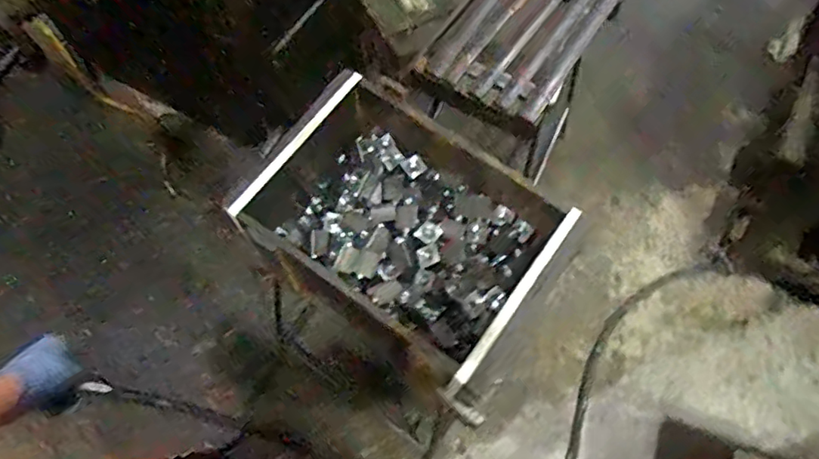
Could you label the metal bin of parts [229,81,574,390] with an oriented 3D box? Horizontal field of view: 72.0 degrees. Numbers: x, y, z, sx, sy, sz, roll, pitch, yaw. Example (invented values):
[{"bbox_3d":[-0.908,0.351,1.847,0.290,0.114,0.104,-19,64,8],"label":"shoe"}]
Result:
[{"bbox_3d":[0.002,-0.010,0.683,0.327,0.104,0.229,41,71,13],"label":"metal bin of parts"}]

